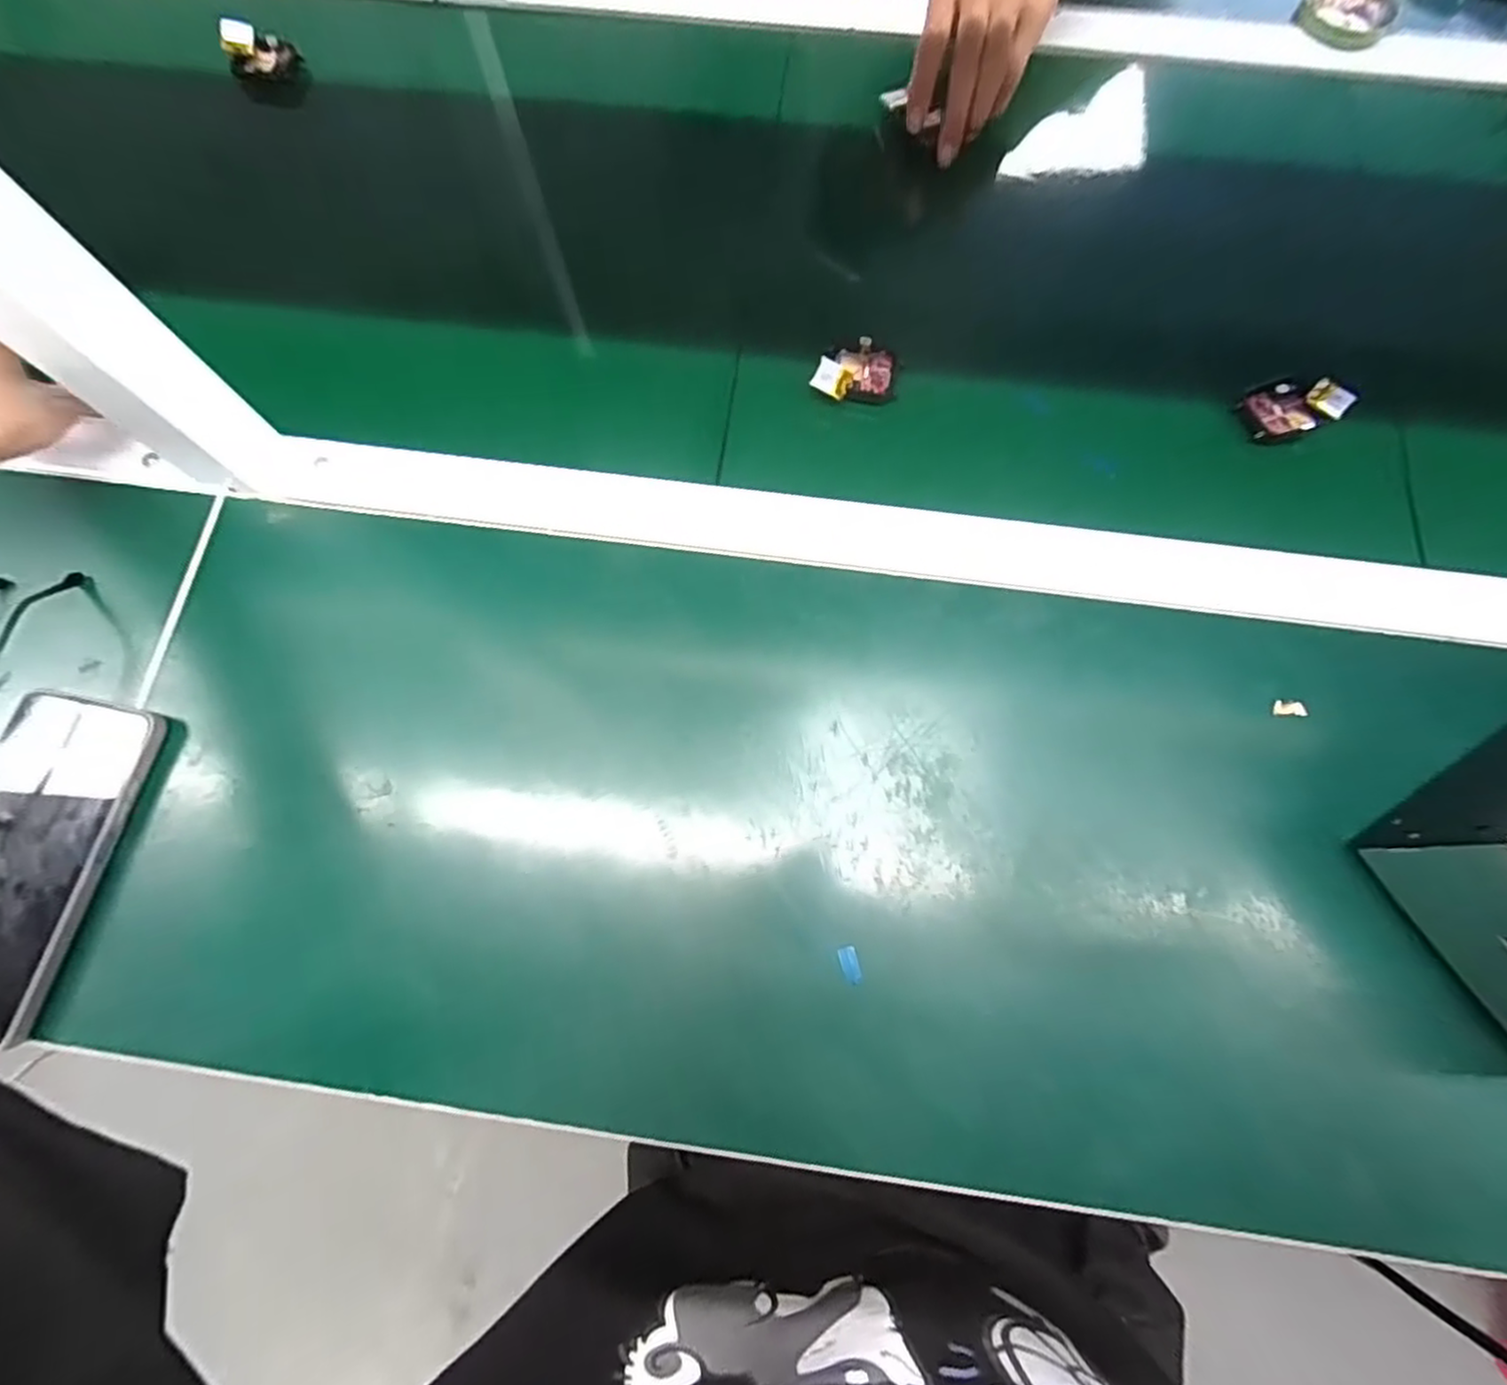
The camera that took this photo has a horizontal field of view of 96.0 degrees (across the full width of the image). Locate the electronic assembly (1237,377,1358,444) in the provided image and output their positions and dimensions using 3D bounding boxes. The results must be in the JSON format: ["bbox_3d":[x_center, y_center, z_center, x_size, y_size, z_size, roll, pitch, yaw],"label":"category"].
[{"bbox_3d":[0.331,-0.175,0.415,0.057,0.016,0.038,-17,74,-3],"label":"electronic assembly"}]

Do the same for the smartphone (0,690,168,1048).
[{"bbox_3d":[-0.368,0.081,0.345,0.077,0.013,0.159,11,75,5],"label":"smartphone"}]

